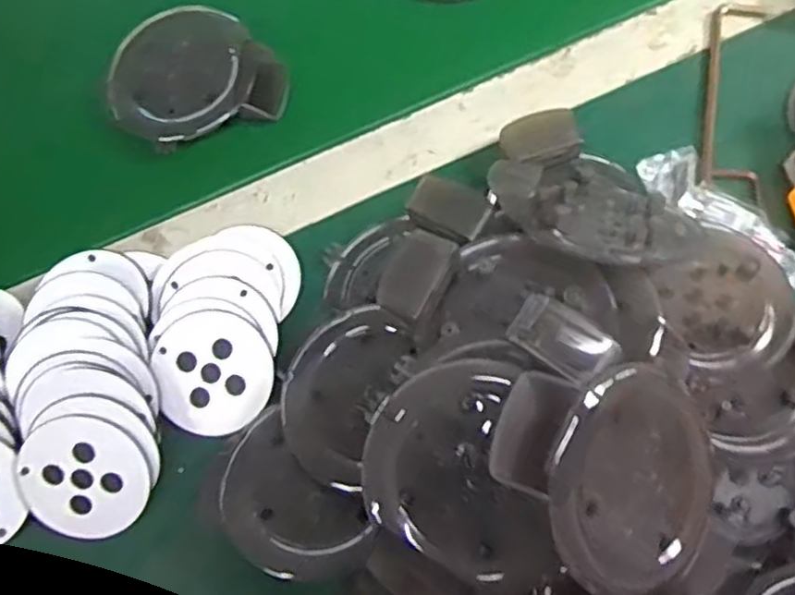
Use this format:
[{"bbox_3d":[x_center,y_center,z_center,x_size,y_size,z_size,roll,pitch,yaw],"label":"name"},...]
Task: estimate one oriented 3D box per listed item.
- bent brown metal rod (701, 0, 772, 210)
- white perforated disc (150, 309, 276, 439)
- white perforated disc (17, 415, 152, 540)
[{"bbox_3d":[0.197,-0.117,0.393,0.033,0.006,0.136,11,74,5],"label":"bent brown metal rod"},{"bbox_3d":[-0.091,0.037,0.338,0.055,0.011,0.061,-16,74,-4],"label":"white perforated disc"},{"bbox_3d":[-0.148,0.086,0.319,0.059,0.004,0.060,0,100,-2],"label":"white perforated disc"}]

